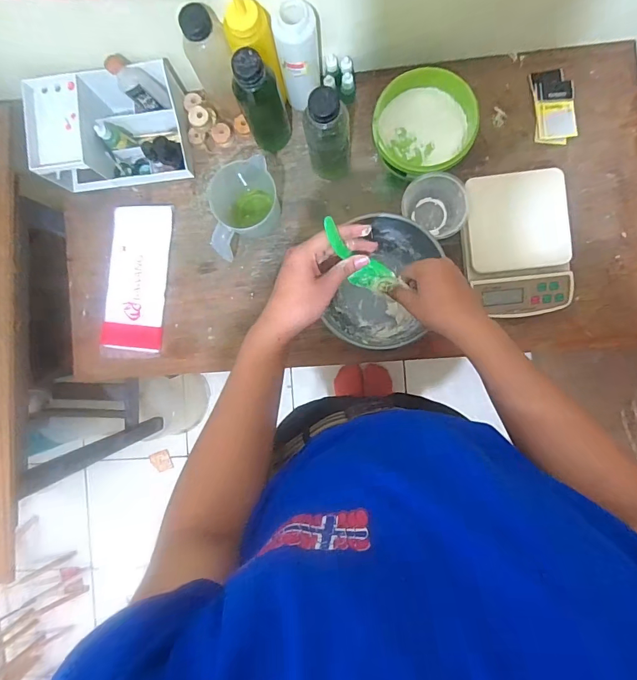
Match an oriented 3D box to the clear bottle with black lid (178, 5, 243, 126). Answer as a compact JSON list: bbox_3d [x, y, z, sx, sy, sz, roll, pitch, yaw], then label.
[{"bbox_3d":[-0.156,-0.404,0.621,0.060,0.186,0.055,0,90,4],"label":"clear bottle with black lid"}]

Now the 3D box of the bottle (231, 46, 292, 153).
[{"bbox_3d":[-0.082,-0.352,0.611,0.066,0.180,0.055,-21,88,4],"label":"bottle"}]

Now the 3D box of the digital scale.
[{"bbox_3d":[0.313,-0.147,0.648,0.156,0.051,0.218,-8,89,4],"label":"digital scale"}]

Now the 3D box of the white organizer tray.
[{"bbox_3d":[-0.343,-0.349,0.684,0.236,0.102,0.150,-5,90,4],"label":"white organizer tray"}]

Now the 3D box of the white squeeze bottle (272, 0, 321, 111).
[{"bbox_3d":[-0.028,-0.417,0.610,0.059,0.158,0.066,-4,90,4],"label":"white squeeze bottle"}]

